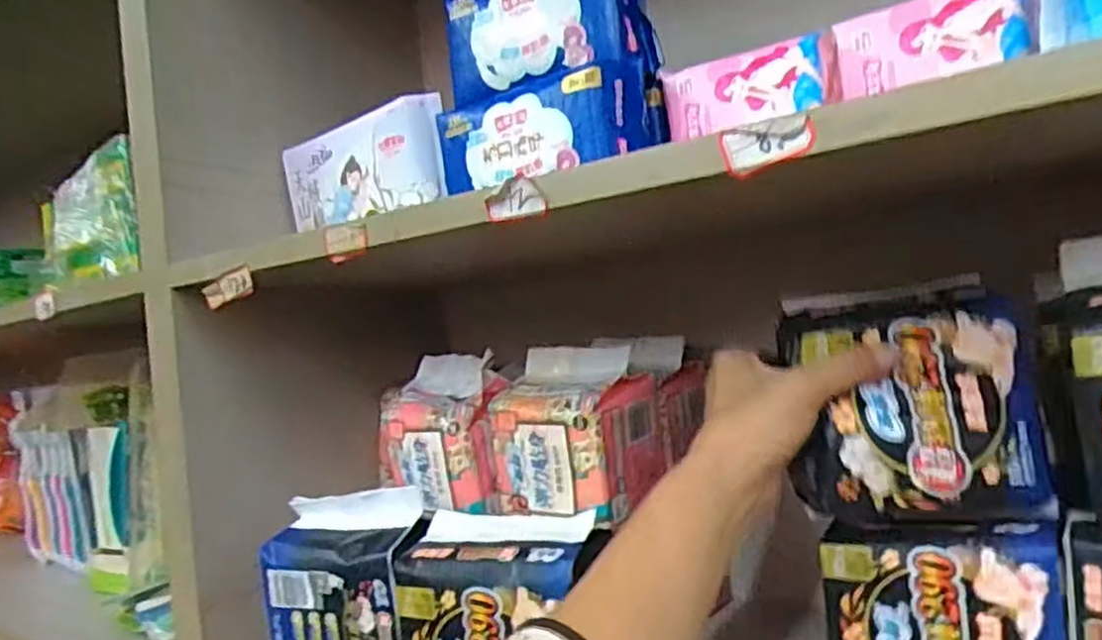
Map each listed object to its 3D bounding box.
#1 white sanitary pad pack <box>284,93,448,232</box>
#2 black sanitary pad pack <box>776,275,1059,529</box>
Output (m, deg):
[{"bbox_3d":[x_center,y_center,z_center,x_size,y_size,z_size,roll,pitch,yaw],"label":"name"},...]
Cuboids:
[{"bbox_3d":[-0.142,-0.113,0.560,0.156,0.071,0.038,-7,-2,39],"label":"white sanitary pad pack"},{"bbox_3d":[0.190,0.042,0.407,0.121,0.118,0.058,-6,-1,9],"label":"black sanitary pad pack"}]

